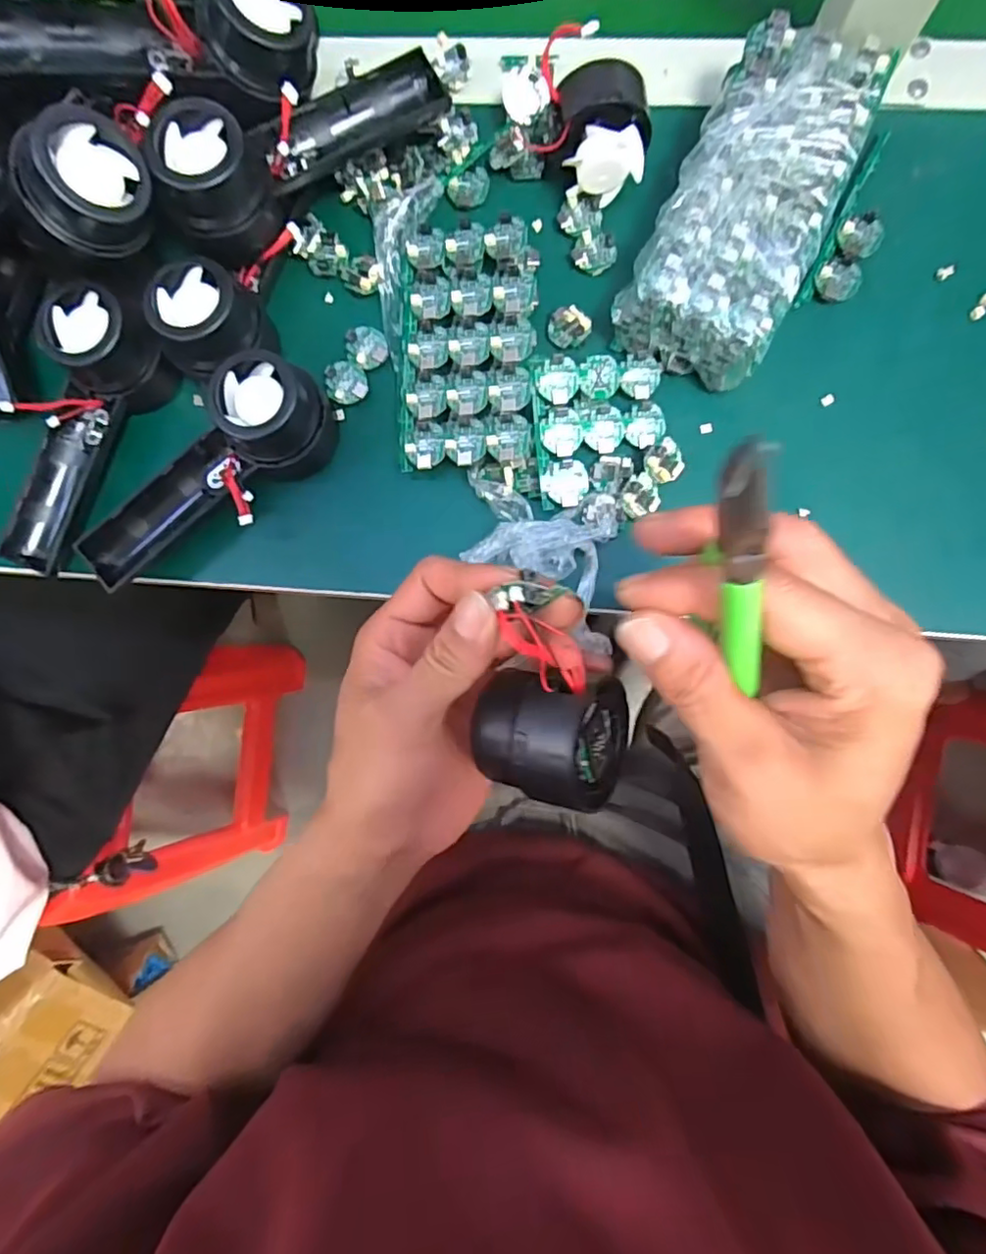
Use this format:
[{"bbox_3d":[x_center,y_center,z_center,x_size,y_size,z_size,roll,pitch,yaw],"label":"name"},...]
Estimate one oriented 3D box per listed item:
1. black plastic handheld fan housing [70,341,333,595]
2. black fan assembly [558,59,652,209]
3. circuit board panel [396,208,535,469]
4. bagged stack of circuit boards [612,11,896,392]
[{"bbox_3d":[-0.159,-0.080,0.339,0.160,0.052,0.053,-44,85,-1],"label":"black plastic handheld fan housing"},{"bbox_3d":[0.061,-0.271,0.333,0.047,0.049,0.050,5,86,4],"label":"black fan assembly"},{"bbox_3d":[-0.014,-0.158,0.337,0.073,0.019,0.137,1,86,3],"label":"circuit board panel"},{"bbox_3d":[0.137,-0.221,0.325,0.083,0.046,0.163,27,88,5],"label":"bagged stack of circuit boards"}]

